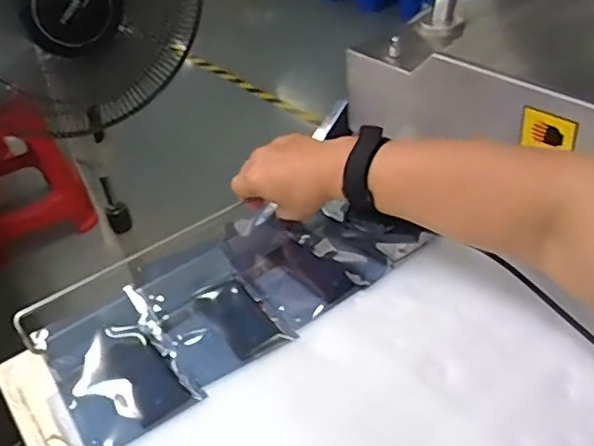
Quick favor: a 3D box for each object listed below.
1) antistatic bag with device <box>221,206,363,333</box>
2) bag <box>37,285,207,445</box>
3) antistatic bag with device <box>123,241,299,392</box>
[{"bbox_3d":[-0.019,0.038,0.593,0.081,0.017,0.159,-29,43,-27],"label":"antistatic bag with device"},{"bbox_3d":[-0.151,0.121,0.499,0.091,0.021,0.143,-27,42,-24],"label":"bag"},{"bbox_3d":[-0.083,0.081,0.544,0.102,0.020,0.140,-26,41,-23],"label":"antistatic bag with device"}]

